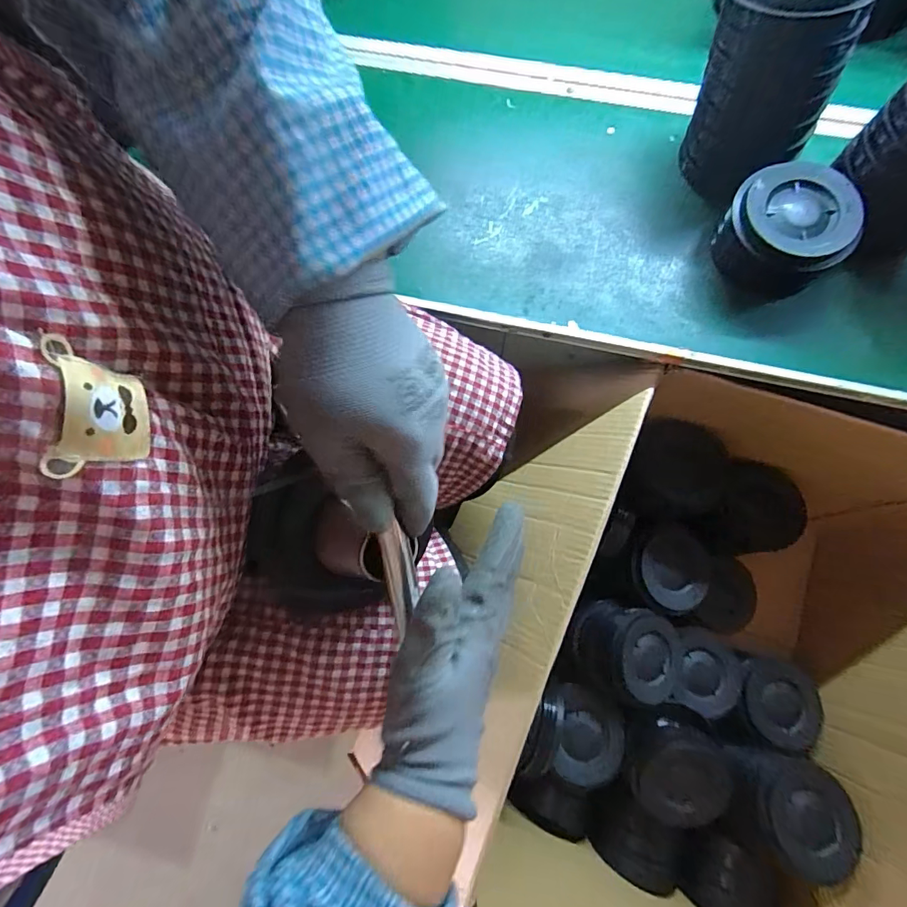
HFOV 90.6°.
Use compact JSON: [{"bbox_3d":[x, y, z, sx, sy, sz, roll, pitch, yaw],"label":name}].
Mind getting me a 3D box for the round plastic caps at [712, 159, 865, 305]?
[{"bbox_3d":[0.353,-0.237,0.484,0.110,0.073,0.116,0,75,1],"label":"round plastic caps"}]

